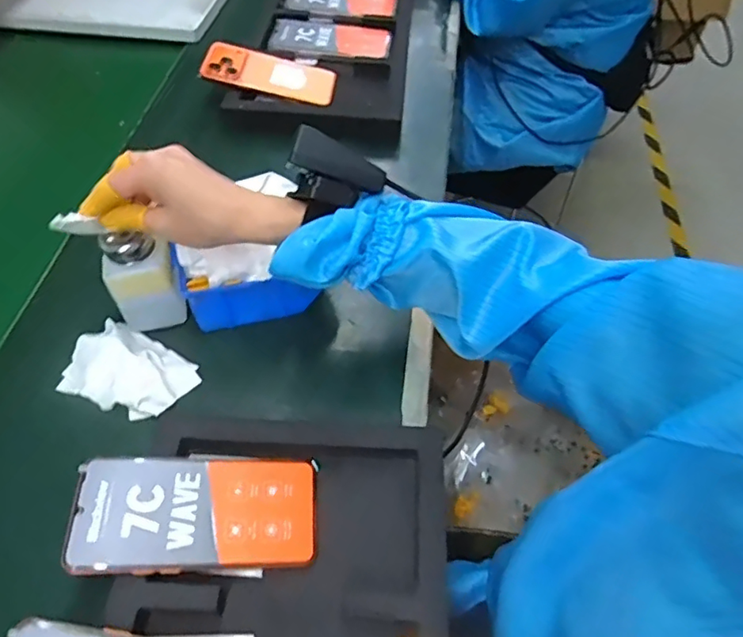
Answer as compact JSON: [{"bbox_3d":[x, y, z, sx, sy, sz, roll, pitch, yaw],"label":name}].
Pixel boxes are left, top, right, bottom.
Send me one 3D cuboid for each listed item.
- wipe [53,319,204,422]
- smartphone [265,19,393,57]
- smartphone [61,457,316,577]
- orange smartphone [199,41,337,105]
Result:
[{"bbox_3d":[-0.210,0.042,0.470,0.099,0.025,0.075,26,58,18],"label":"wipe"},{"bbox_3d":[-0.058,-0.397,0.773,0.167,0.008,0.065,8,55,6],"label":"smartphone"},{"bbox_3d":[-0.122,0.137,0.387,0.163,0.006,0.073,4,56,-14],"label":"smartphone"},{"bbox_3d":[-0.129,-0.314,0.703,0.164,0.012,0.085,10,56,-11],"label":"orange smartphone"}]

